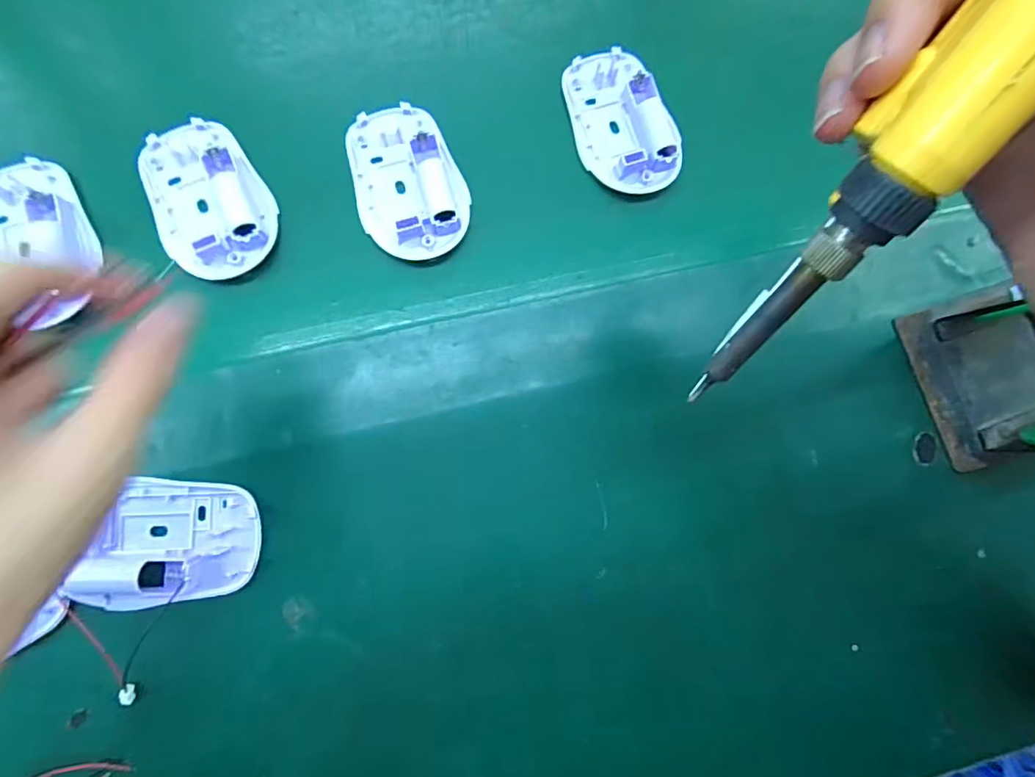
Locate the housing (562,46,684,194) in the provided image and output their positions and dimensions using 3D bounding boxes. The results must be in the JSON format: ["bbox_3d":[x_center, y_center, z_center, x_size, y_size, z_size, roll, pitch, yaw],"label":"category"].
[{"bbox_3d":[0.064,-0.162,0.320,0.057,0.018,0.089,-13,83,-7],"label":"housing"}]

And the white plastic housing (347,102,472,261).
[{"bbox_3d":[-0.064,-0.120,0.304,0.060,0.016,0.090,-18,84,-8],"label":"white plastic housing"}]

